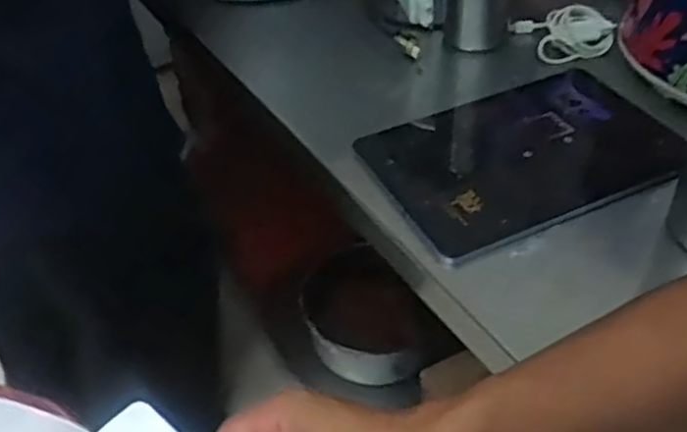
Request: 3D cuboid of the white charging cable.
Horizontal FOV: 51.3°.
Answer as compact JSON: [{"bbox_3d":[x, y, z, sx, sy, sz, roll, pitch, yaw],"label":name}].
[{"bbox_3d":[0.228,-0.192,0.746,0.104,0.034,0.068,6,44,10],"label":"white charging cable"}]

